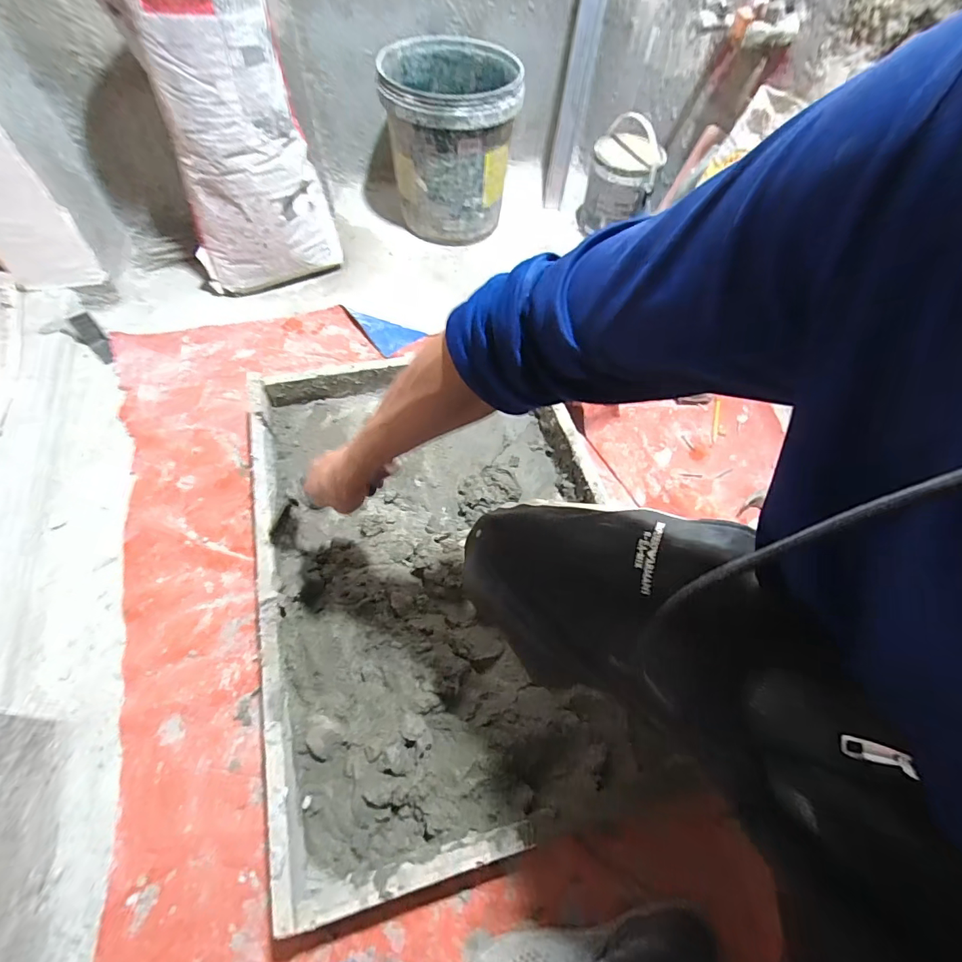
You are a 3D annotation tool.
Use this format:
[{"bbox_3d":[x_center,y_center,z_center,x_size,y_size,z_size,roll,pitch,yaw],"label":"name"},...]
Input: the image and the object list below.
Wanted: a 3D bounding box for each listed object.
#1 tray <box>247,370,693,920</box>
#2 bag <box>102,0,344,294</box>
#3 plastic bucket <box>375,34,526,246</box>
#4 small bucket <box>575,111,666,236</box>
[{"bbox_3d":[-0.059,0.106,0.721,0.492,0.115,0.736,-12,60,-10],"label":"tray"},{"bbox_3d":[-0.471,-0.644,0.918,0.290,0.513,0.185,-21,62,-15],"label":"bag"},{"bbox_3d":[-0.070,-0.798,1.153,0.295,0.324,0.315,-1,59,-4],"label":"plastic bucket"},{"bbox_3d":[0.344,-0.735,1.190,0.169,0.222,0.157,17,59,7],"label":"small bucket"}]

